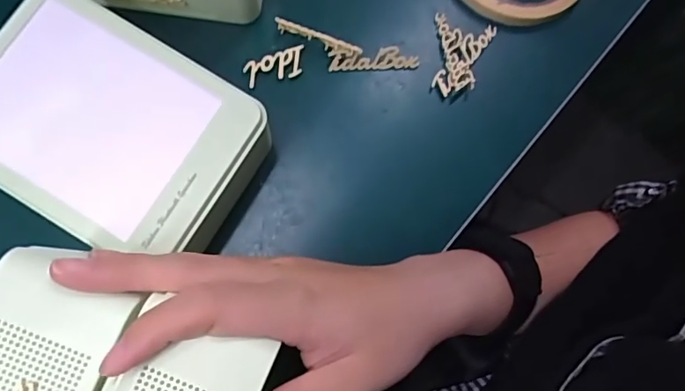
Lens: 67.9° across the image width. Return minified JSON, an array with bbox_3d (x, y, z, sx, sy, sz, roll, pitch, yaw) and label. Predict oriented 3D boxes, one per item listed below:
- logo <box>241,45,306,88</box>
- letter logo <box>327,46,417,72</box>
[{"bbox_3d":[-0.041,-0.079,0.311,0.038,0.006,0.016,-16,79,-4],"label":"logo"},{"bbox_3d":[0.020,-0.084,0.314,0.055,0.011,0.009,-3,79,-2],"label":"letter logo"}]

